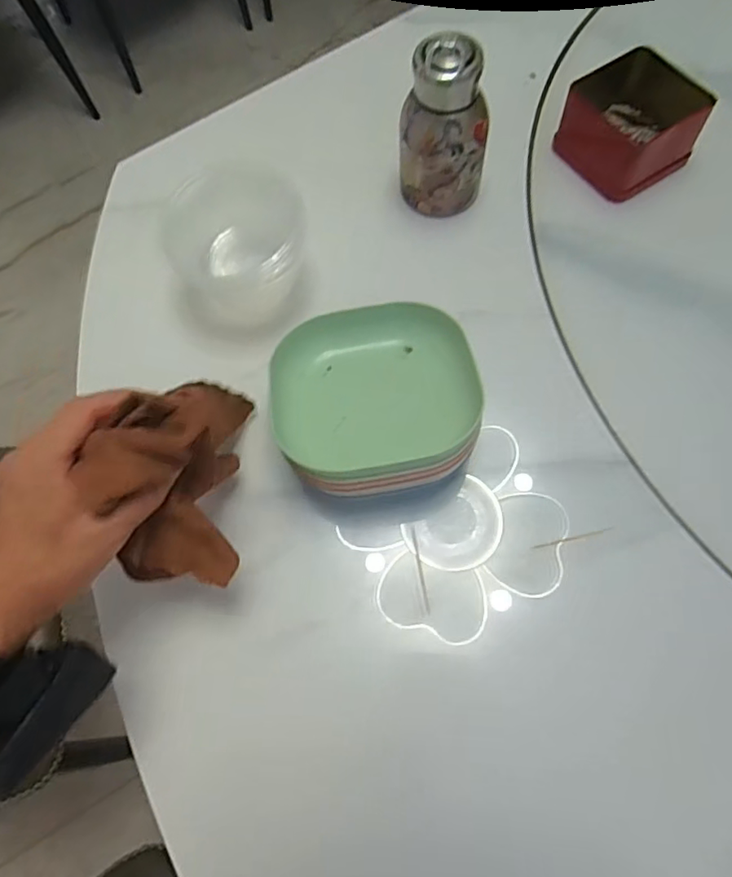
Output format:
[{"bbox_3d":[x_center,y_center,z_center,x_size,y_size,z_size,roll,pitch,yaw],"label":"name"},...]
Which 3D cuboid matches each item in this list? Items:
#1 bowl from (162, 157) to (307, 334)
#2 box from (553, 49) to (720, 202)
[{"bbox_3d":[-0.106,-0.159,0.474,0.109,0.083,0.106,-1,68,1],"label":"bowl"},{"bbox_3d":[0.228,-0.278,0.511,0.096,0.054,0.104,-36,71,-12],"label":"box"}]

